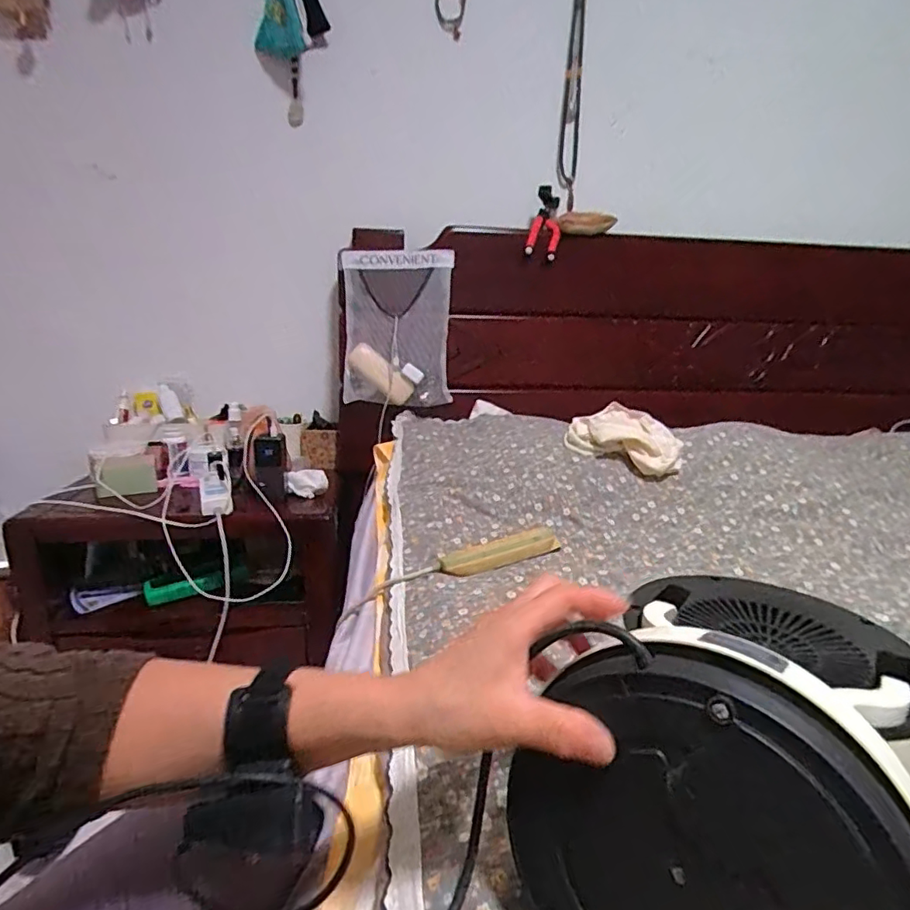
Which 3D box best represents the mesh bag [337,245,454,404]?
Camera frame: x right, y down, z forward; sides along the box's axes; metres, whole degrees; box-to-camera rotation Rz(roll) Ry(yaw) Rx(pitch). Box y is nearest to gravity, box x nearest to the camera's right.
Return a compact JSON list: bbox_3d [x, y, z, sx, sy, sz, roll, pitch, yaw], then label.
[{"bbox_3d":[-0.135,-0.298,1.294,0.250,0.361,0.059,-1,0,-16],"label":"mesh bag"}]

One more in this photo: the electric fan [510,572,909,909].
[{"bbox_3d":[0.193,0.176,0.368,0.192,0.184,0.309,13,19,35],"label":"electric fan"}]

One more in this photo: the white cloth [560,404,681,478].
[{"bbox_3d":[0.306,-0.027,1.011,0.199,0.107,0.087,10,17,29],"label":"white cloth"}]

